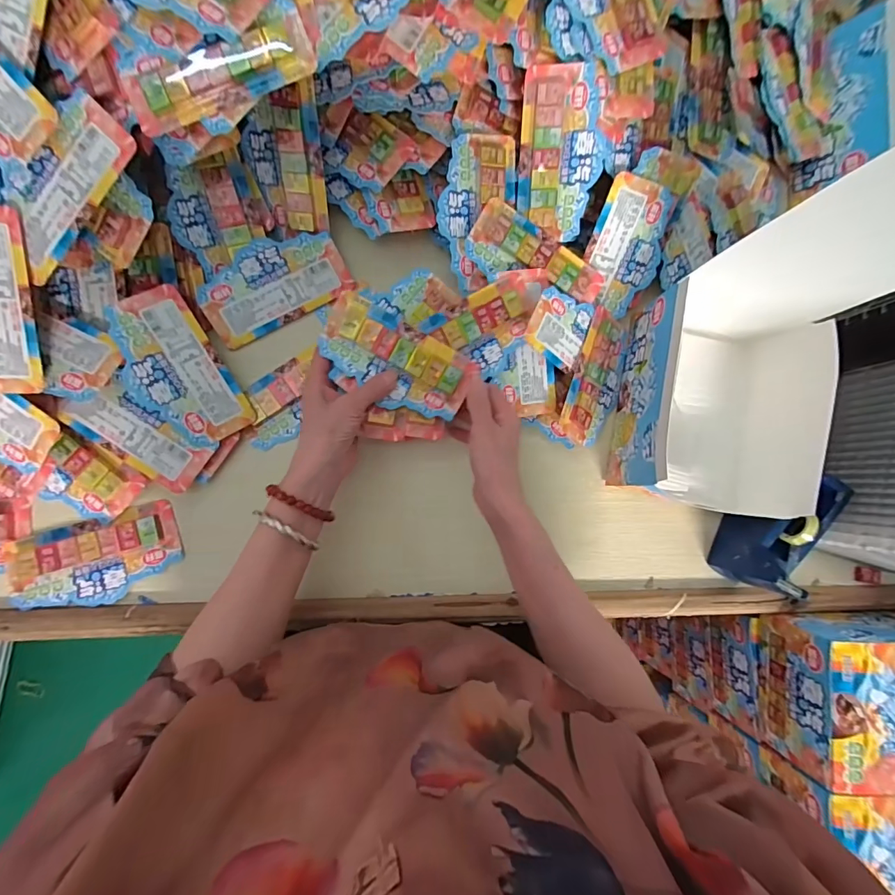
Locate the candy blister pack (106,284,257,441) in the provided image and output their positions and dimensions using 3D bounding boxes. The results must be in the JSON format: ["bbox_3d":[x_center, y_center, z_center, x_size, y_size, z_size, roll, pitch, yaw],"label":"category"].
[{"bbox_3d":[-0.253,-0.072,0.413,0.079,0.009,0.144,-33,103,-21],"label":"candy blister pack"}]

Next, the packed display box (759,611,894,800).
[{"bbox_3d":[0.490,0.273,0.488,0.223,0.091,0.166,0,86,-9],"label":"packed display box"}]

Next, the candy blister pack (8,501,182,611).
[{"bbox_3d":[-0.329,0.107,0.415,0.143,0.014,0.077,-16,89,-9],"label":"candy blister pack"}]

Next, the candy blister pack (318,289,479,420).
[{"bbox_3d":[-0.048,-0.082,0.416,0.143,0.022,0.069,29,83,-10],"label":"candy blister pack"}]

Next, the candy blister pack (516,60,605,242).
[{"bbox_3d":[0.109,-0.284,0.428,0.077,0.012,0.141,4,114,8],"label":"candy blister pack"}]

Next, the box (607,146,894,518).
[{"bbox_3d":[0.289,-0.056,0.390,0.161,0.274,0.214,11,85,-8],"label":"box"}]

